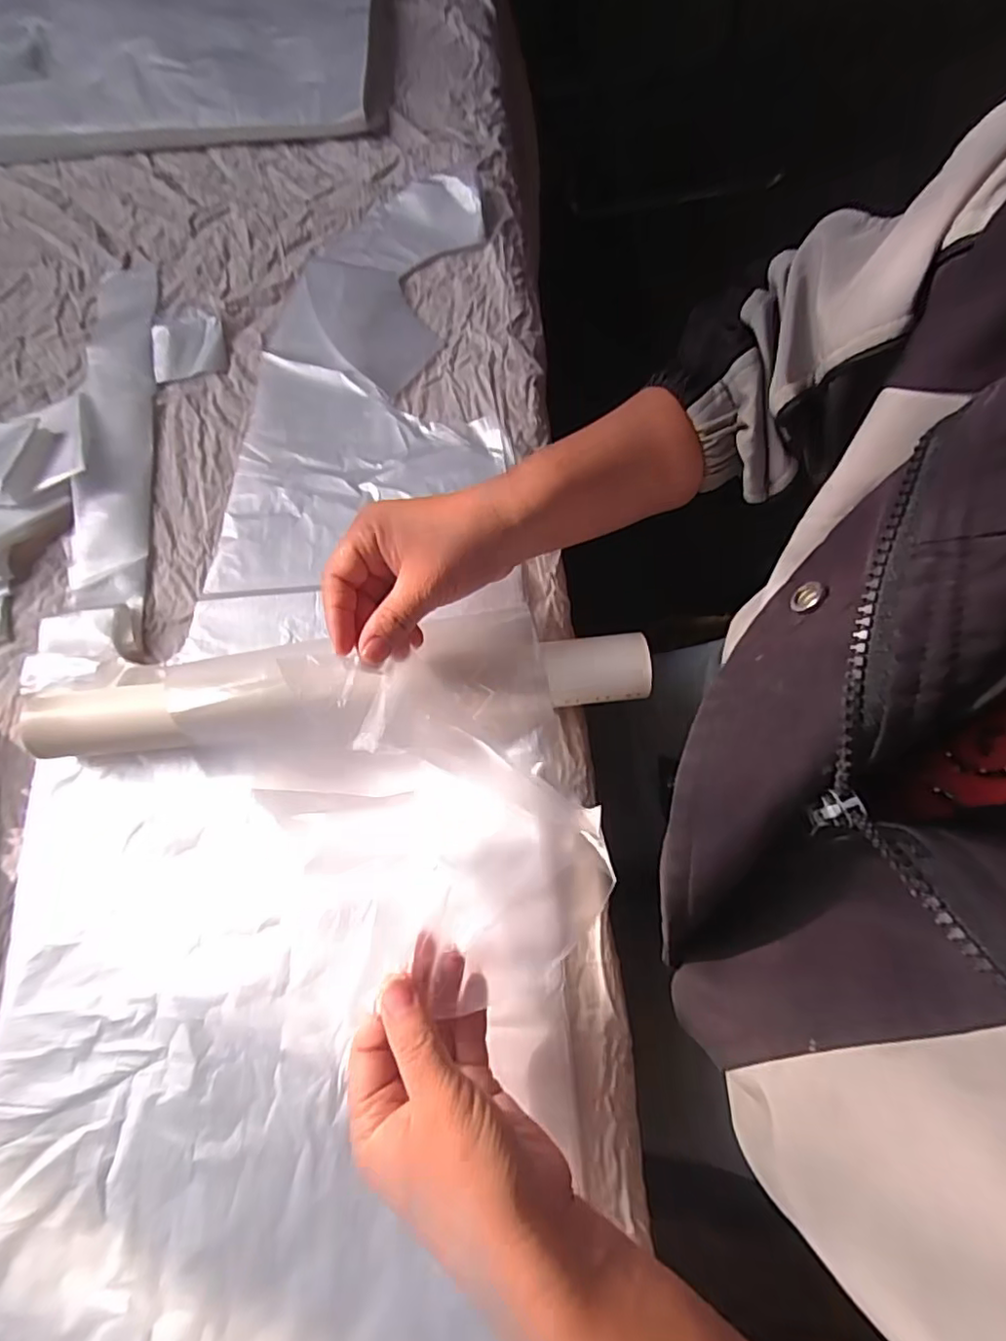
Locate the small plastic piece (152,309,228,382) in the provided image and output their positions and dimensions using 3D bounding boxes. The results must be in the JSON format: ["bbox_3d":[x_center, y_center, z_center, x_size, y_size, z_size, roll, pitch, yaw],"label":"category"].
[{"bbox_3d":[-0.250,-0.260,0.476,0.056,0.006,0.059,-11,71,-1],"label":"small plastic piece"}]

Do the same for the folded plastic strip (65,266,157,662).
[{"bbox_3d":[-0.290,-0.172,0.444,0.054,0.012,0.349,-9,71,-1],"label":"folded plastic strip"}]

